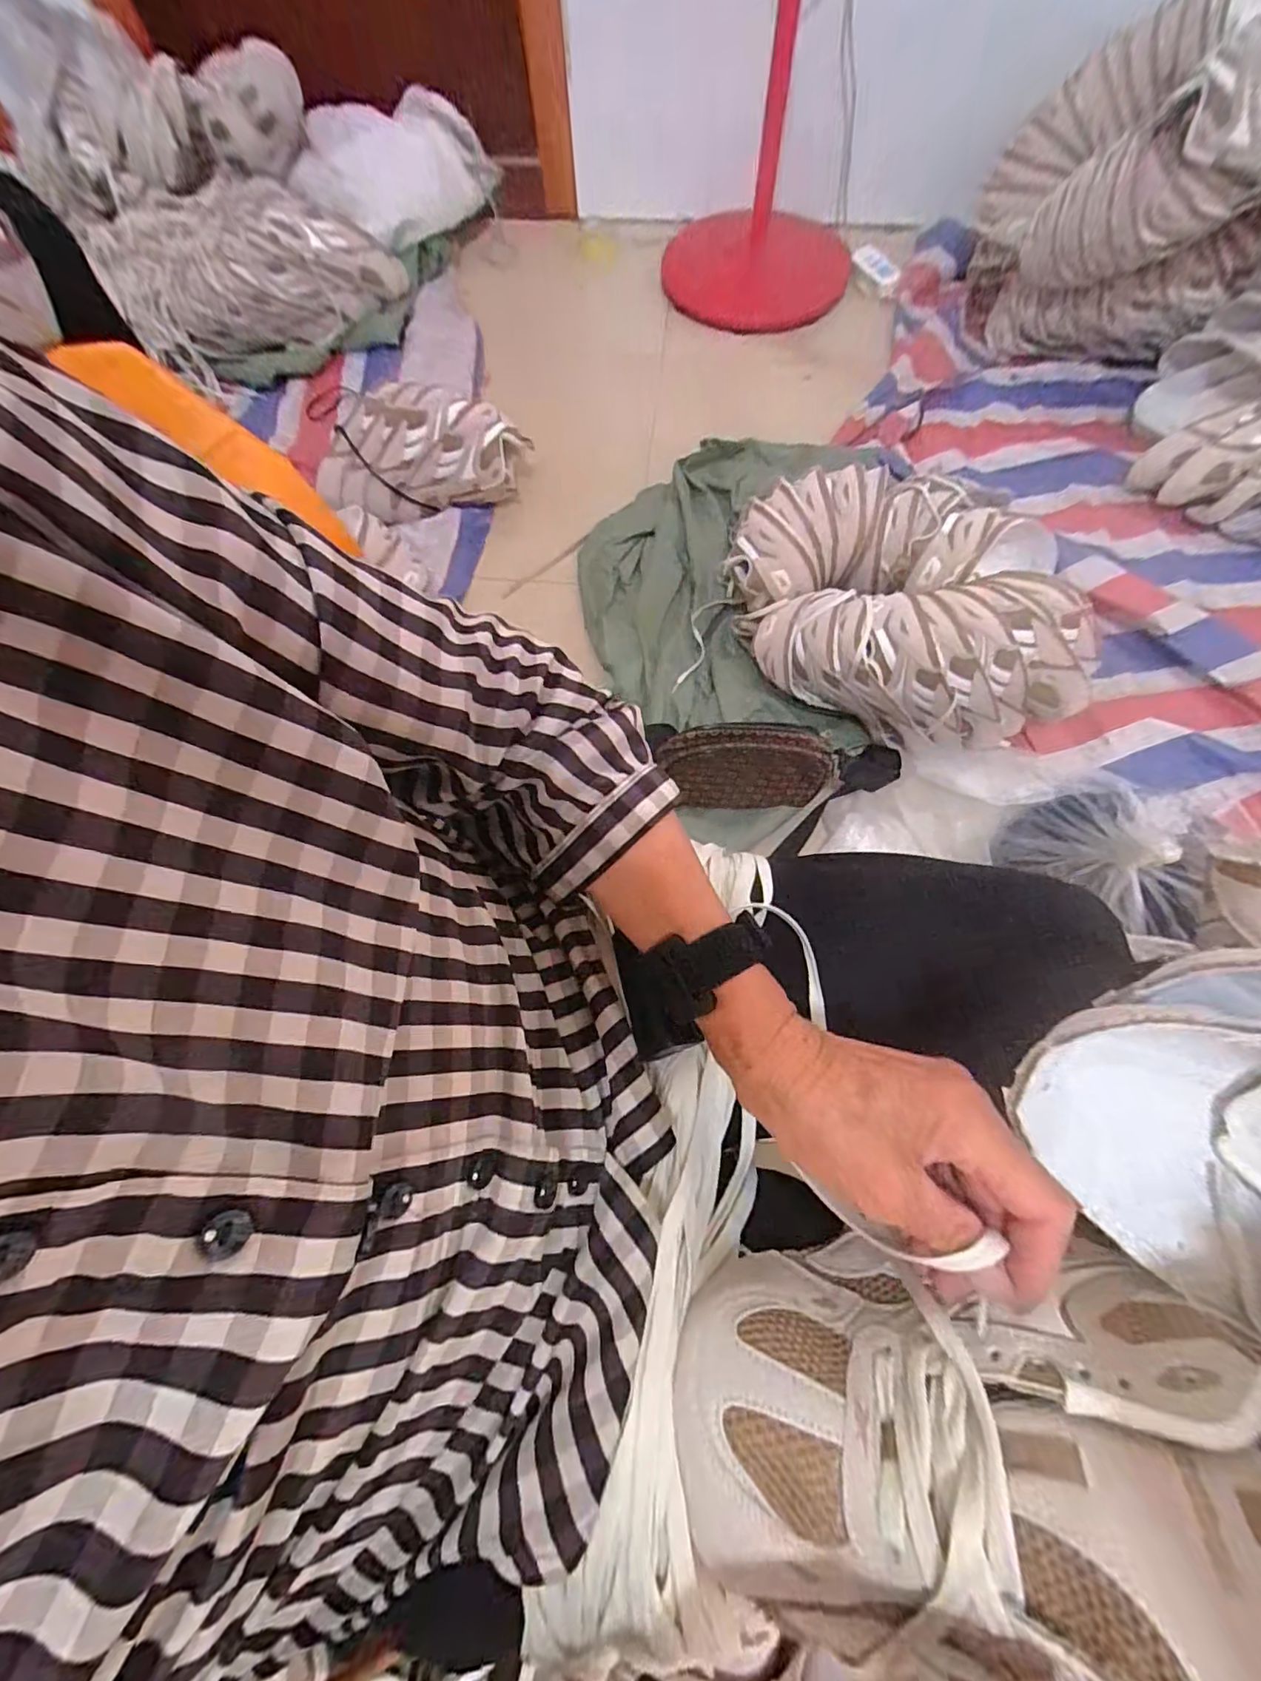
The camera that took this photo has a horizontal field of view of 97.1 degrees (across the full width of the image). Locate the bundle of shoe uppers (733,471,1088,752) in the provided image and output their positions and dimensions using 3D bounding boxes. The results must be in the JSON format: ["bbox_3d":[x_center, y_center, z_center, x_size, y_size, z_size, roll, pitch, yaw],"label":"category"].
[{"bbox_3d":[0.374,-0.318,0.798,0.347,0.173,0.457,-25,70,-8],"label":"bundle of shoe uppers"}]

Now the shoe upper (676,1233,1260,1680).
[{"bbox_3d":[0.133,0.219,0.192,0.227,0.085,0.123,-5,67,24],"label":"shoe upper"}]

